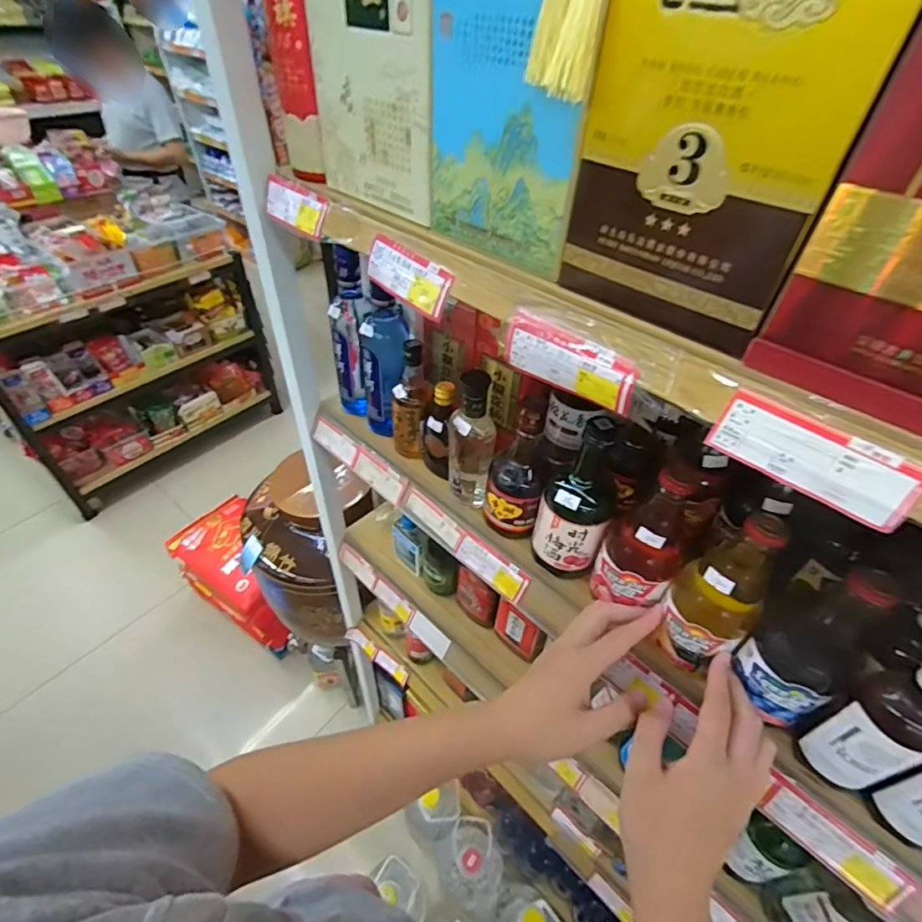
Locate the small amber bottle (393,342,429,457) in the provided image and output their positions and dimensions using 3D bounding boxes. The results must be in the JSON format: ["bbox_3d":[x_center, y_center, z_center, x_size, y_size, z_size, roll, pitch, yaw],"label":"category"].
[{"bbox_3d":[-0.061,-0.069,0.590,0.042,0.145,0.038,-2,45,-5],"label":"small amber bottle"}]

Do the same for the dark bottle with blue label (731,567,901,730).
[{"bbox_3d":[0.267,0.134,0.363,0.060,0.138,0.060,-17,48,-19],"label":"dark bottle with blue label"}]

